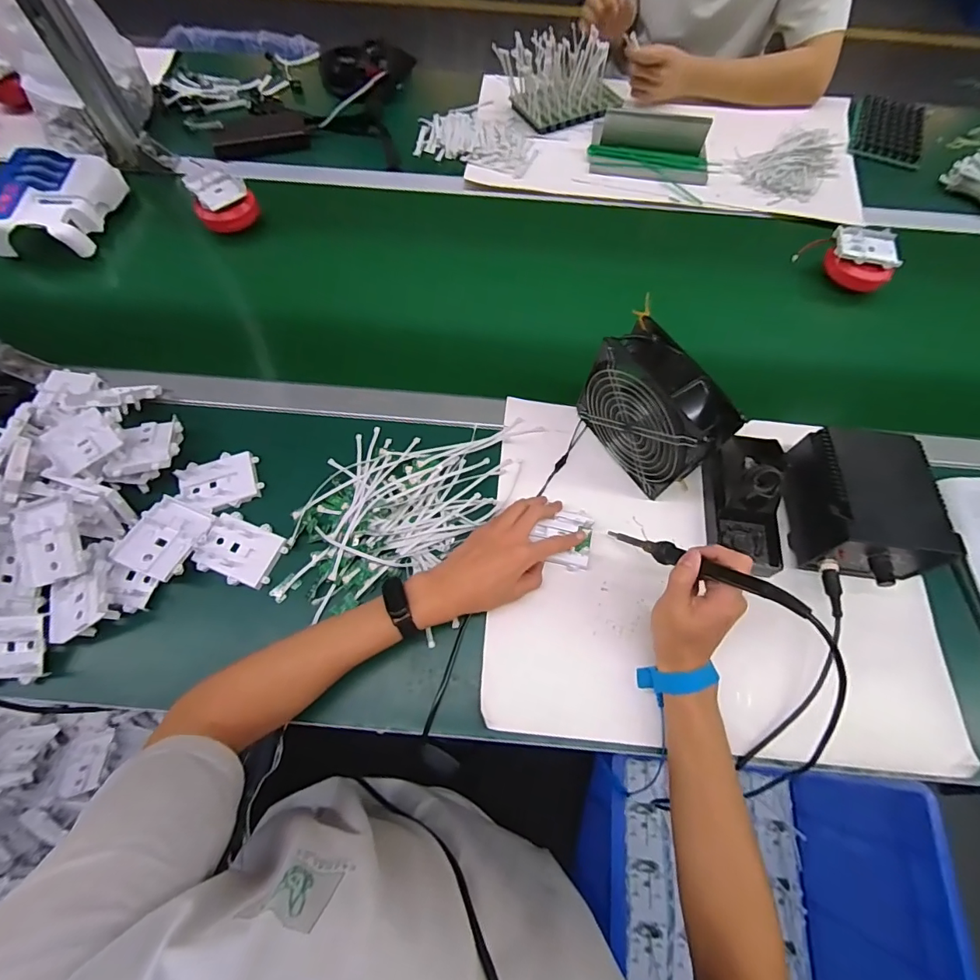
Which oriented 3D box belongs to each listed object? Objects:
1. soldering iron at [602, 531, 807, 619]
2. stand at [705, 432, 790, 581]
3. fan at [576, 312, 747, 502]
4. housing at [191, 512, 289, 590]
[{"bbox_3d":[0.184,0.067,0.427,0.014,0.207,0.015,-38,114,-16],"label":"soldering iron"},{"bbox_3d":[0.298,0.012,0.532,0.085,0.067,0.158,8,67,2],"label":"stand"},{"bbox_3d":[0.177,-0.083,0.514,0.061,0.143,0.149,-29,70,-13],"label":"fan"},{"bbox_3d":[-0.268,0.065,0.502,0.080,0.011,0.066,21,68,8],"label":"housing"}]

